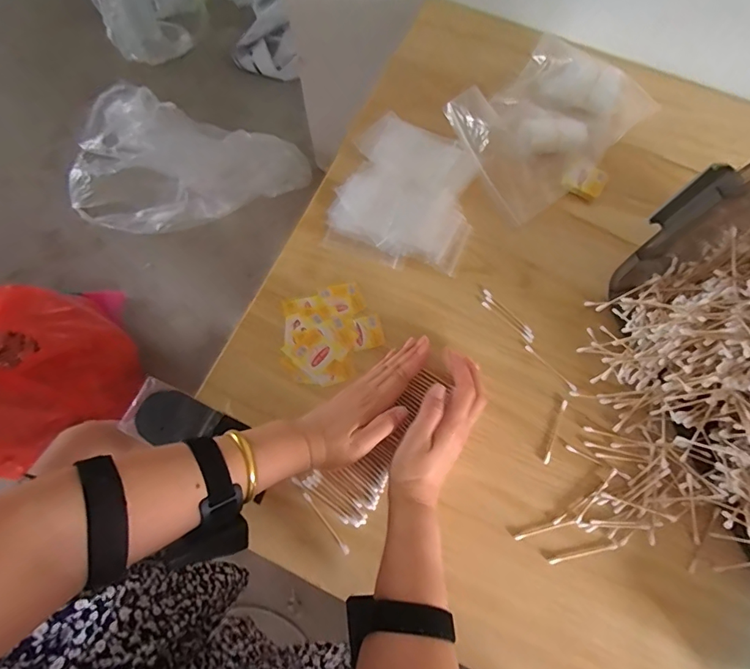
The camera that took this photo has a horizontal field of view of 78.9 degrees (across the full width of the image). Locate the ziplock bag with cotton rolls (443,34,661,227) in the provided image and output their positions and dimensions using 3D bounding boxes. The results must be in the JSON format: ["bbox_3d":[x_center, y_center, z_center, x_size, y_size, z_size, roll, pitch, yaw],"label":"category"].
[{"bbox_3d":[0.227,-0.282,0.584,0.246,0.046,0.174,-38,76,-10],"label":"ziplock bag with cotton rolls"}]

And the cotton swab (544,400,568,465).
[{"bbox_3d":[0.196,0.105,0.492,0.007,0.004,0.074,24,75,8],"label":"cotton swab"}]

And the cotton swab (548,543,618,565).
[{"bbox_3d":[0.211,0.222,0.462,0.072,0.004,0.006,-11,73,-3],"label":"cotton swab"}]

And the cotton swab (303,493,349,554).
[{"bbox_3d":[-0.051,0.195,0.471,0.006,0.004,0.074,-38,76,-10],"label":"cotton swab"}]

